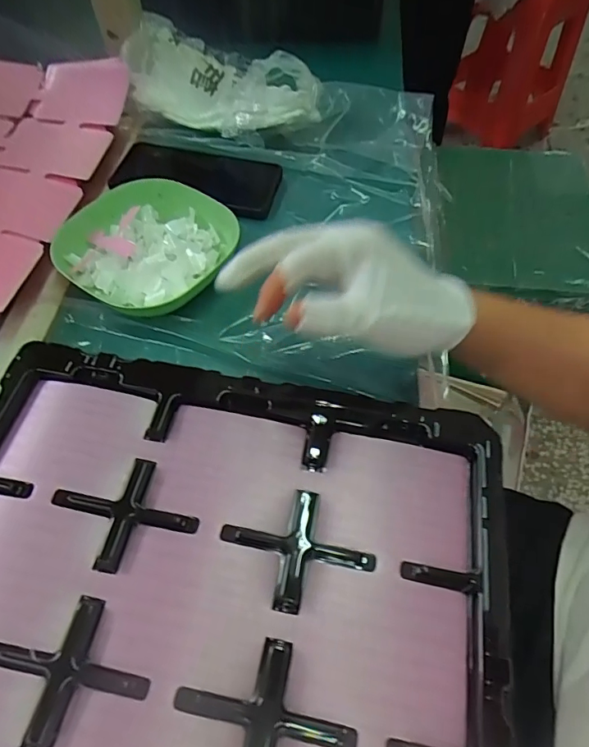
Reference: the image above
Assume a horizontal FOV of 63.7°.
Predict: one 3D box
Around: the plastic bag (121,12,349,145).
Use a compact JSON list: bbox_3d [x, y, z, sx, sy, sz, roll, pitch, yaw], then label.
[{"bbox_3d":[-0.073,-0.319,0.518,0.223,0.061,0.117,30,64,18],"label":"plastic bag"}]

